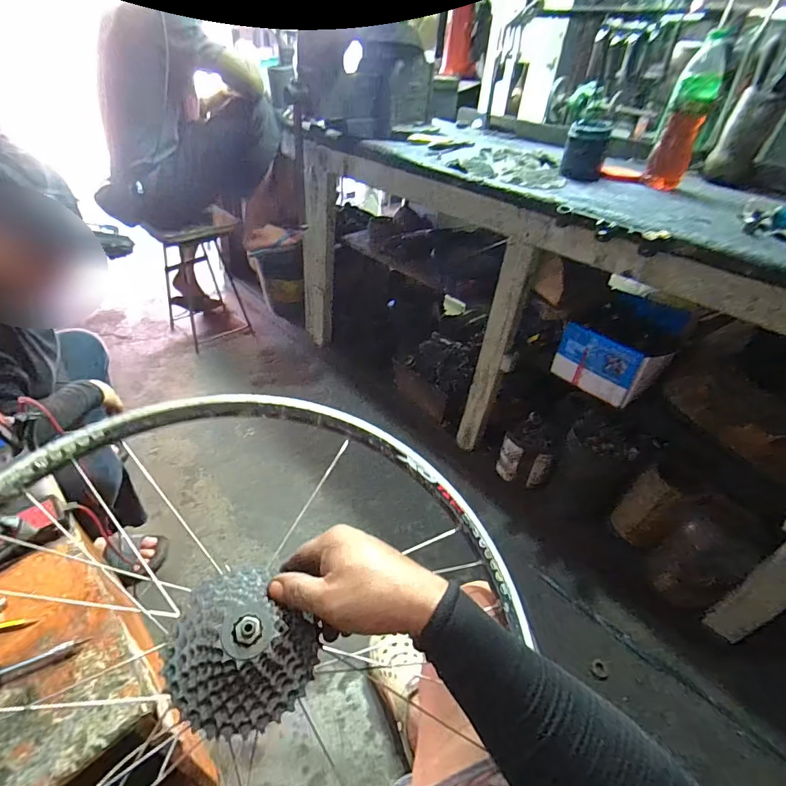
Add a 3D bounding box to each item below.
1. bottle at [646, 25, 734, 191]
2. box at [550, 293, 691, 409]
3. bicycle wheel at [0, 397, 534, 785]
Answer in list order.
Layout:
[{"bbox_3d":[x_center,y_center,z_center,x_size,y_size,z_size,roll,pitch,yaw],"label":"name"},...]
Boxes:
[{"bbox_3d":[0.605,-0.570,0.875,0.080,0.262,0.094,23,42,19],"label":"bottle"},{"bbox_3d":[0.556,-0.112,1.038,0.272,0.148,0.208,-27,50,-34],"label":"box"},{"bbox_3d":[-0.133,0.219,0.368,0.522,0.136,0.551,4,39,-3],"label":"bicycle wheel"}]

